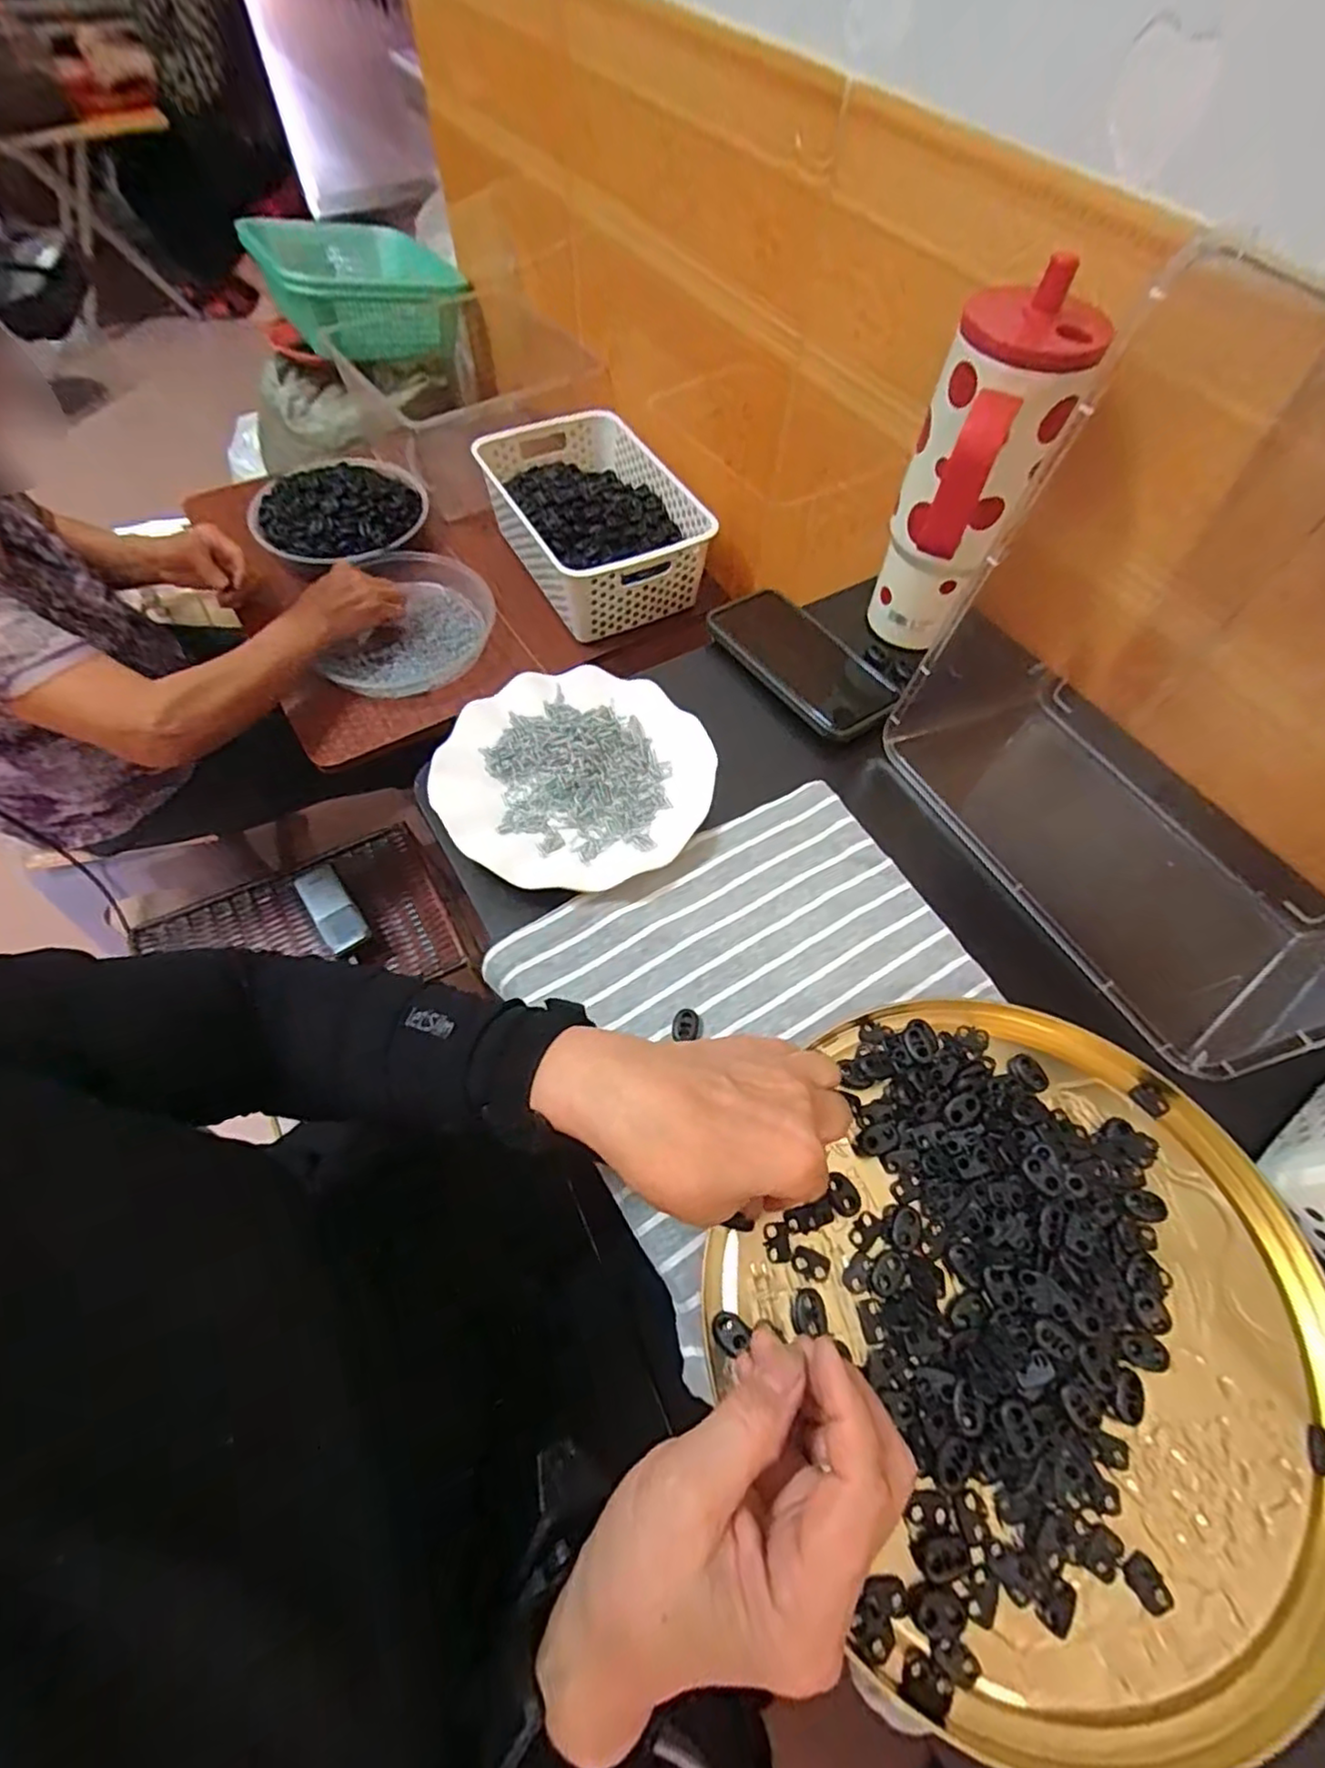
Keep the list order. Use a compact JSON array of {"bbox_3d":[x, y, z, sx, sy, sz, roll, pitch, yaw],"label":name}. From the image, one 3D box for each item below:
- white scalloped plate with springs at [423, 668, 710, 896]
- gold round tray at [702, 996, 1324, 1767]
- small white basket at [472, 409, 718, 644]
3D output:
[{"bbox_3d":[-0.060,-0.075,0.461,0.175,0.022,0.178,1,61,-1],"label":"white scalloped plate with springs"},{"bbox_3d":[0.184,0.204,0.314,0.276,0.027,0.291,1,61,-1],"label":"gold round tray"},{"bbox_3d":[-0.087,-0.473,0.871,0.209,0.093,0.310,-25,64,-14],"label":"small white basket"}]

